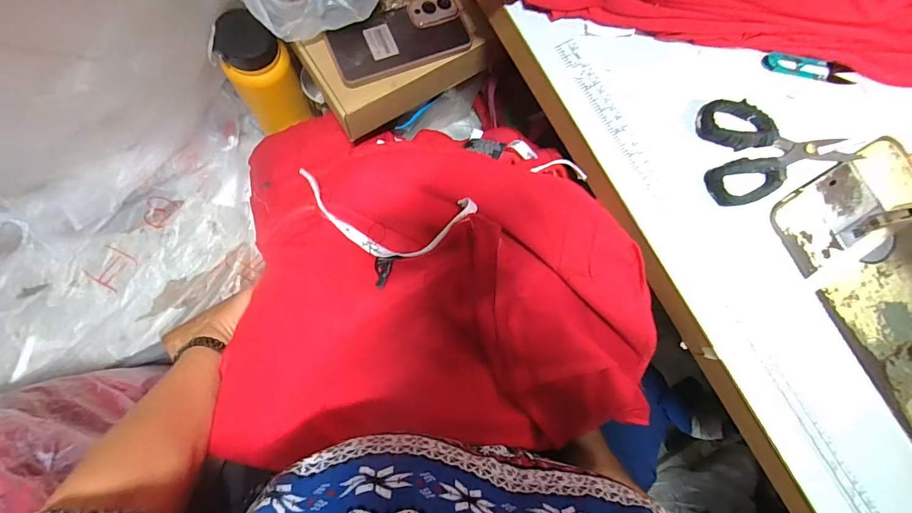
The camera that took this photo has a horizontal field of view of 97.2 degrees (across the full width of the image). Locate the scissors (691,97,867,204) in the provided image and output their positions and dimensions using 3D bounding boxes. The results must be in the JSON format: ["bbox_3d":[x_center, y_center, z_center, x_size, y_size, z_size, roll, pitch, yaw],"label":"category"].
[{"bbox_3d":[0.308,-0.103,0.382,0.146,0.019,0.098,-4,81,-8],"label":"scissors"}]

